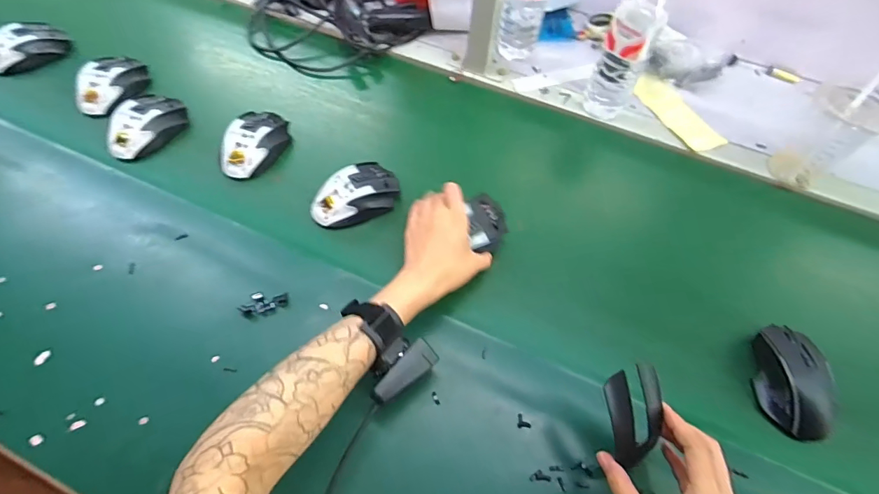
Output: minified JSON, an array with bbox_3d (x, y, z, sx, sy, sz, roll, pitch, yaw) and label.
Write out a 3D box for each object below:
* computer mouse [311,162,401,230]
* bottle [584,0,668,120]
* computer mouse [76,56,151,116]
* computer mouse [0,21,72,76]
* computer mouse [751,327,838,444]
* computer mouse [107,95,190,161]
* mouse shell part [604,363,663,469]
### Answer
[{"bbox_3d":[-0.108,-0.067,0.577,0.119,0.042,0.072,-33,65,-23],"label":"computer mouse"},{"bbox_3d":[0.264,-0.283,0.619,0.067,0.225,0.063,20,57,8],"label":"bottle"},{"bbox_3d":[-0.493,-0.248,0.662,0.058,0.036,0.114,24,58,11],"label":"computer mouse"},{"bbox_3d":[-0.653,-0.315,0.696,0.066,0.040,0.117,40,62,20],"label":"computer mouse"},{"bbox_3d":[0.377,0.142,0.471,0.066,0.034,0.110,15,57,5],"label":"computer mouse"},{"bbox_3d":[-0.410,-0.175,0.620,0.060,0.037,0.118,20,57,8],"label":"computer mouse"},{"bbox_3d":[0.163,0.141,0.368,0.045,0.011,0.080,-8,95,-2],"label":"mouse shell part"}]

